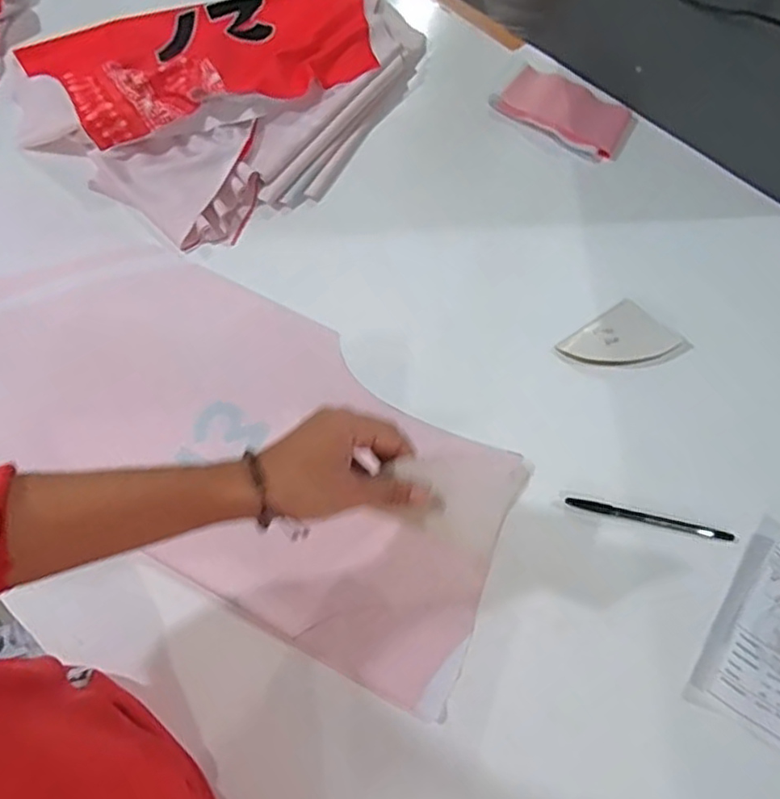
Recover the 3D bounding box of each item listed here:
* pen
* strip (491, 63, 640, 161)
[{"bbox_3d":[0.232,0.107,0.575,0.145,0.008,0.009,14,71,5],"label":"pen"},{"bbox_3d":[0.194,-0.320,0.719,0.148,0.016,0.072,29,73,10],"label":"strip"}]

